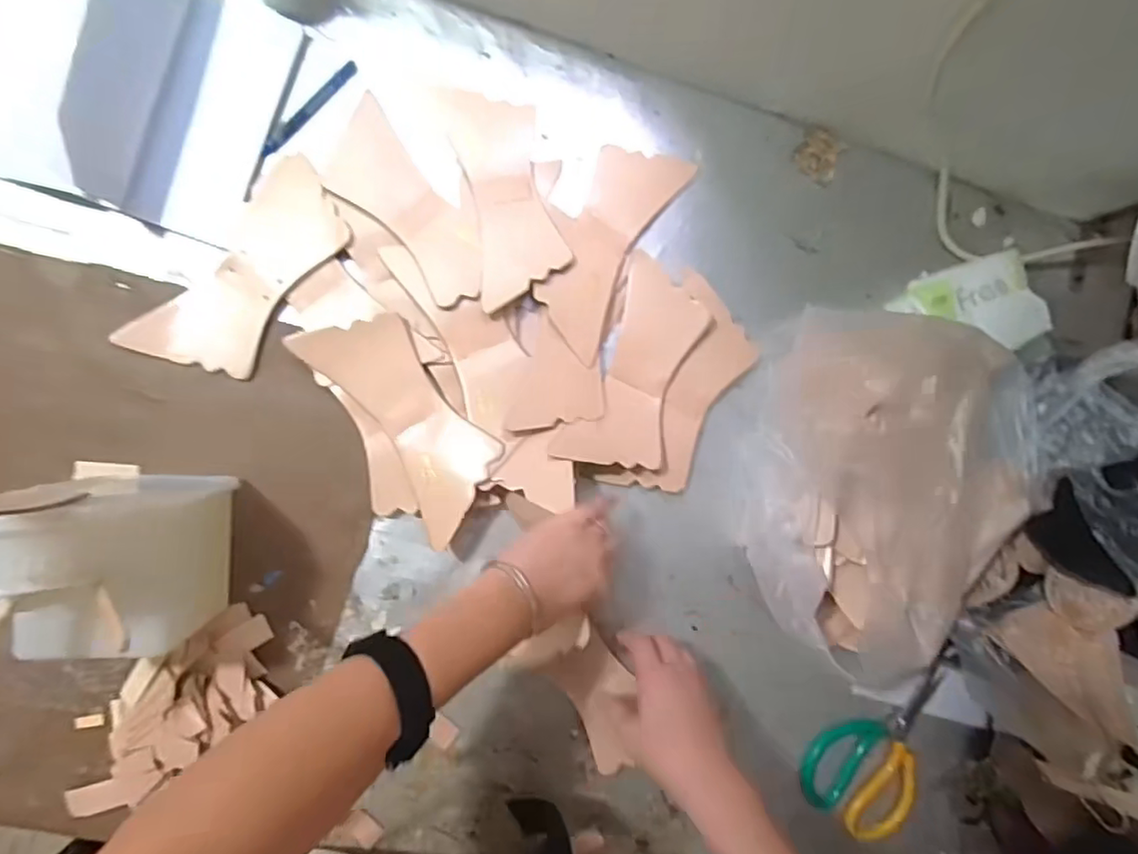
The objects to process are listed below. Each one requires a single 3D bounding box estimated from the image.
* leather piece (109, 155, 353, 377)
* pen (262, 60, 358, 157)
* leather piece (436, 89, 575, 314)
[{"bbox_3d":[-0.277,-0.132,0.541,0.089,0.010,0.207,37,84,-7],"label":"leather piece"},{"bbox_3d":[-0.233,-0.287,0.558,0.011,0.010,0.116,42,84,-6],"label":"pen"},{"bbox_3d":[-0.057,-0.213,0.569,0.083,0.010,0.203,-12,82,-9],"label":"leather piece"}]

